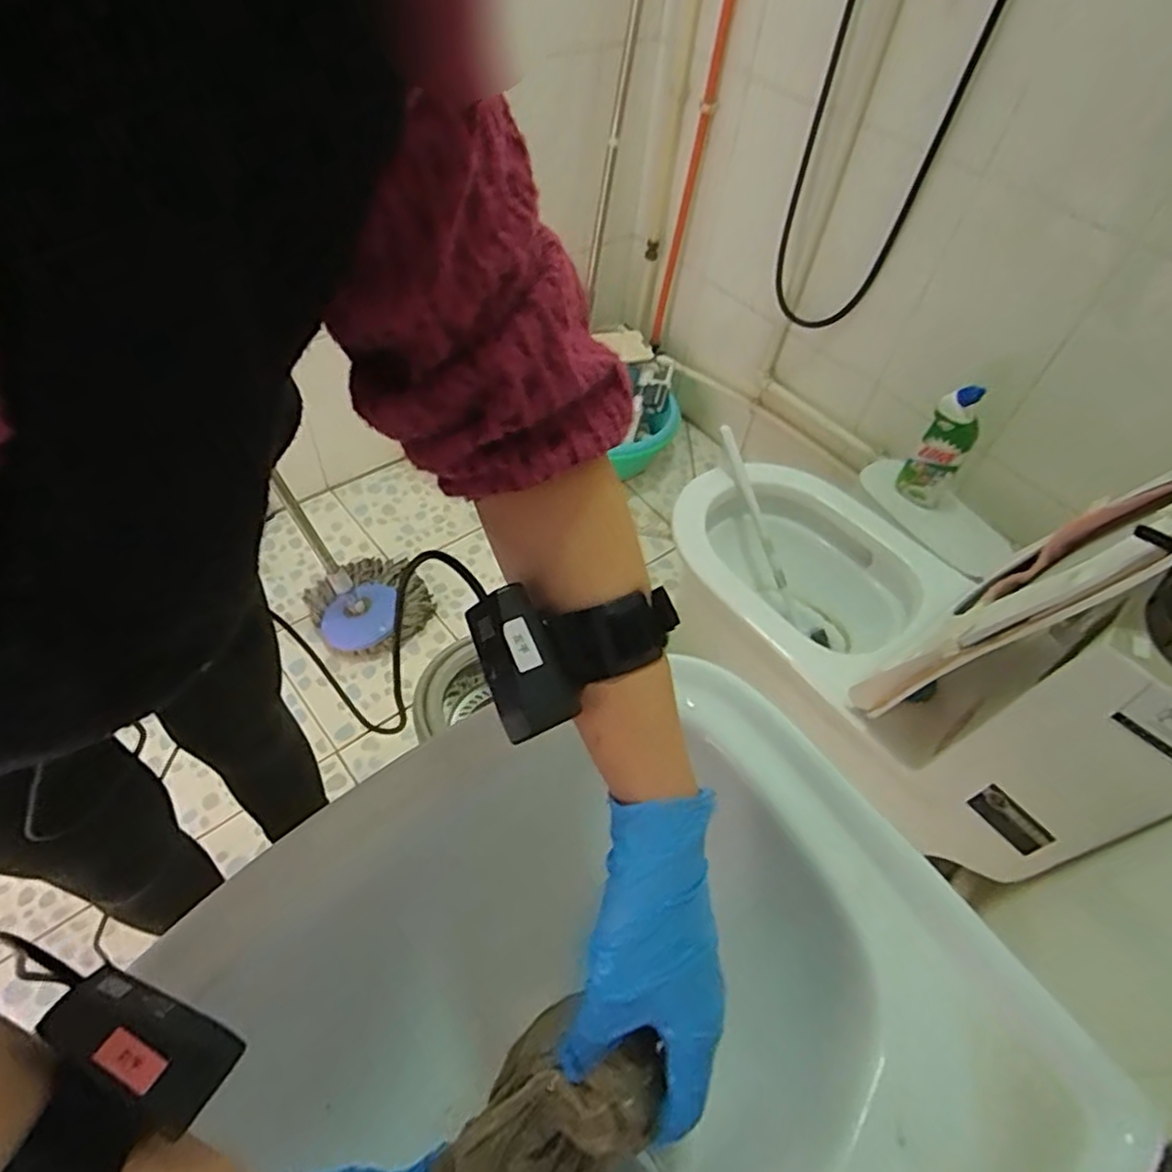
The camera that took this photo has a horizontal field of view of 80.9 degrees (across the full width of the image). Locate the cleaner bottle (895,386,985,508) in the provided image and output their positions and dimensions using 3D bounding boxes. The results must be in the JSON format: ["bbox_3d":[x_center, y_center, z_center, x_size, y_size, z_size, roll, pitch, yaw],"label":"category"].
[{"bbox_3d":[0.625,-0.241,1.206,0.083,0.248,0.055,33,56,19],"label":"cleaner bottle"}]

